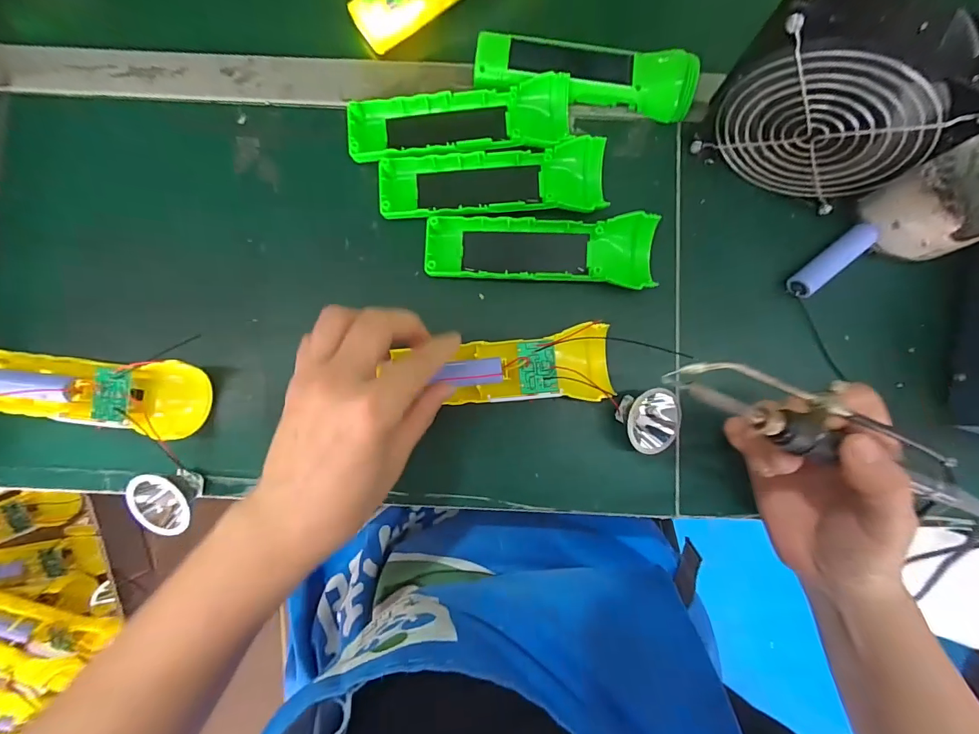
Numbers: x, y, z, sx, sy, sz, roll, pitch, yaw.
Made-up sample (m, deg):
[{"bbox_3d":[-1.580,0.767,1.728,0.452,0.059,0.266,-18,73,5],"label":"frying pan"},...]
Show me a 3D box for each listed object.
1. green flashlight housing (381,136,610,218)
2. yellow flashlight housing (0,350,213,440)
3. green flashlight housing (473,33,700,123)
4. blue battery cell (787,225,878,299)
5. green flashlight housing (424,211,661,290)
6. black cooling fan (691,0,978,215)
[{"bbox_3d":[0.003,-0.131,0.302,0.160,0.025,0.049,-4,83,-1],"label":"green flashlight housing"},{"bbox_3d":[-0.281,0.014,0.290,0.164,0.031,0.051,8,86,1],"label":"yellow flashlight housing"},{"bbox_3d":[0.071,-0.220,0.309,0.159,0.025,0.043,8,83,1],"label":"green flashlight housing"},{"bbox_3d":[0.247,-0.076,0.304,0.067,0.017,0.018,-38,85,-5],"label":"blue battery cell"},{"bbox_3d":[0.037,-0.084,0.296,0.161,0.020,0.047,2,83,0],"label":"green flashlight housing"},{"bbox_3d":[0.207,-0.161,0.258,0.120,0.122,0.045,28,87,2],"label":"black cooling fan"}]

